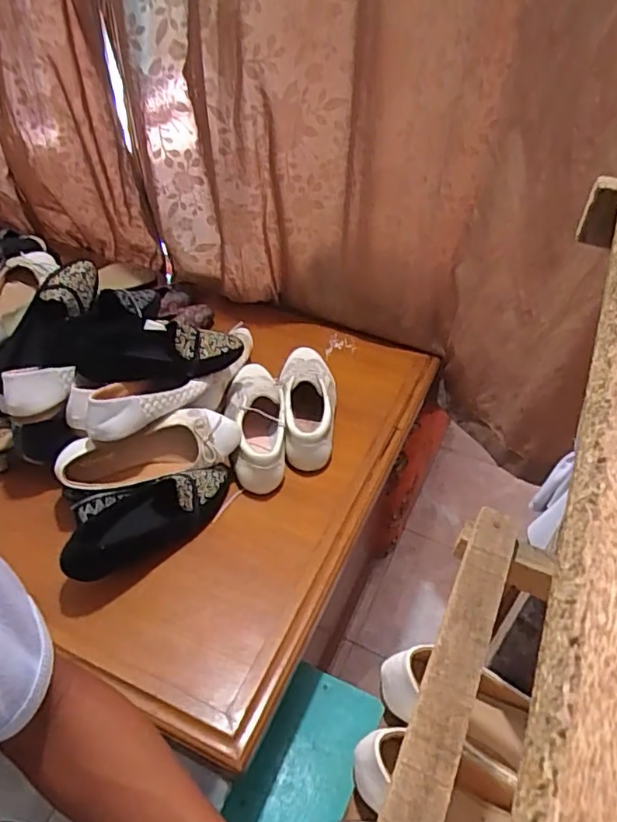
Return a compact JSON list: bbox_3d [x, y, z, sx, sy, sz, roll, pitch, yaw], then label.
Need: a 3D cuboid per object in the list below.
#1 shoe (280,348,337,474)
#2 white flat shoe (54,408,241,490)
[{"bbox_3d":[-0.003,-0.015,0.941,0.090,0.076,0.246,5,41,-2],"label":"shoe"},{"bbox_3d":[-0.214,0.051,0.790,0.241,0.082,0.057,-14,10,-17],"label":"white flat shoe"}]

